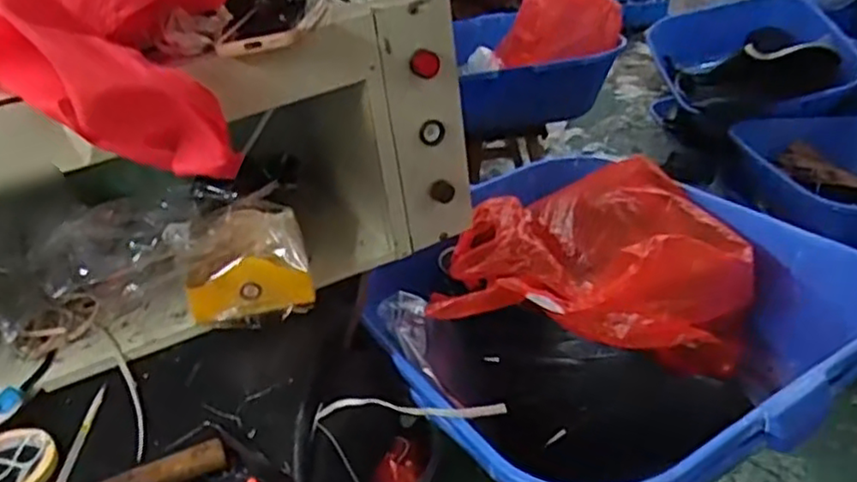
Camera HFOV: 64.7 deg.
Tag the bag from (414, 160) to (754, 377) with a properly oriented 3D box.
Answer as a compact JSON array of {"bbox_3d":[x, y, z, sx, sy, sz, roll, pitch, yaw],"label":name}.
[{"bbox_3d":[0.219,0.007,0.882,0.363,0.150,0.341,2,31,16],"label":"bag"}]

